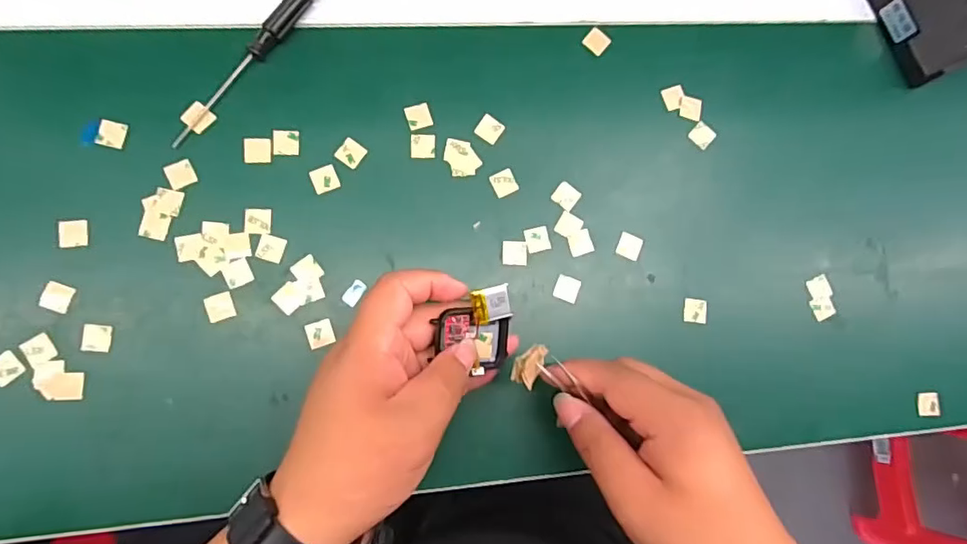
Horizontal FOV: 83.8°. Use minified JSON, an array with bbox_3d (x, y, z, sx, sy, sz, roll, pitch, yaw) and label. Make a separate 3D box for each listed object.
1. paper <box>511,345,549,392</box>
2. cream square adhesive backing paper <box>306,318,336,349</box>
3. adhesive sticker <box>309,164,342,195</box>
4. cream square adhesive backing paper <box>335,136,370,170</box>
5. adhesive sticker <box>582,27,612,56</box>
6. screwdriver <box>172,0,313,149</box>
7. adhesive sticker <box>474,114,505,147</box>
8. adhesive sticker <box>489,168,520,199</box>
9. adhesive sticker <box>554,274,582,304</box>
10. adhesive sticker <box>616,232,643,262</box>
[{"bbox_3d":[0.025,0.052,0.295,0.019,0.005,0.025,10,101,-34],"label":"paper"},{"bbox_3d":[-0.100,0.038,0.330,0.015,0.004,0.016,-16,82,-14],"label":"cream square adhesive backing paper"},{"bbox_3d":[-0.100,-0.058,0.340,0.016,0.004,0.016,-25,90,-14],"label":"adhesive sticker"},{"bbox_3d":[-0.084,-0.076,0.342,0.016,0.004,0.016,37,81,-2],"label":"cream square adhesive backing paper"},{"bbox_3d":[0.078,-0.159,0.372,0.016,0.004,0.016,38,84,-1],"label":"adhesive sticker"},{"bbox_3d":[-0.147,-0.130,0.333,0.011,0.014,0.130,37,81,-2],"label":"screwdriver"},{"bbox_3d":[0.004,-0.094,0.356,0.016,0.004,0.016,34,83,-4],"label":"adhesive sticker"},{"bbox_3d":[0.014,-0.058,0.354,0.016,0.004,0.016,-27,87,-8],"label":"adhesive sticker"},{"bbox_3d":[0.055,0.011,0.350,0.016,0.004,0.016,21,81,-4],"label":"adhesive sticker"},{"bbox_3d":[0.098,-0.017,0.358,0.016,0.004,0.016,21,81,-4],"label":"adhesive sticker"}]

